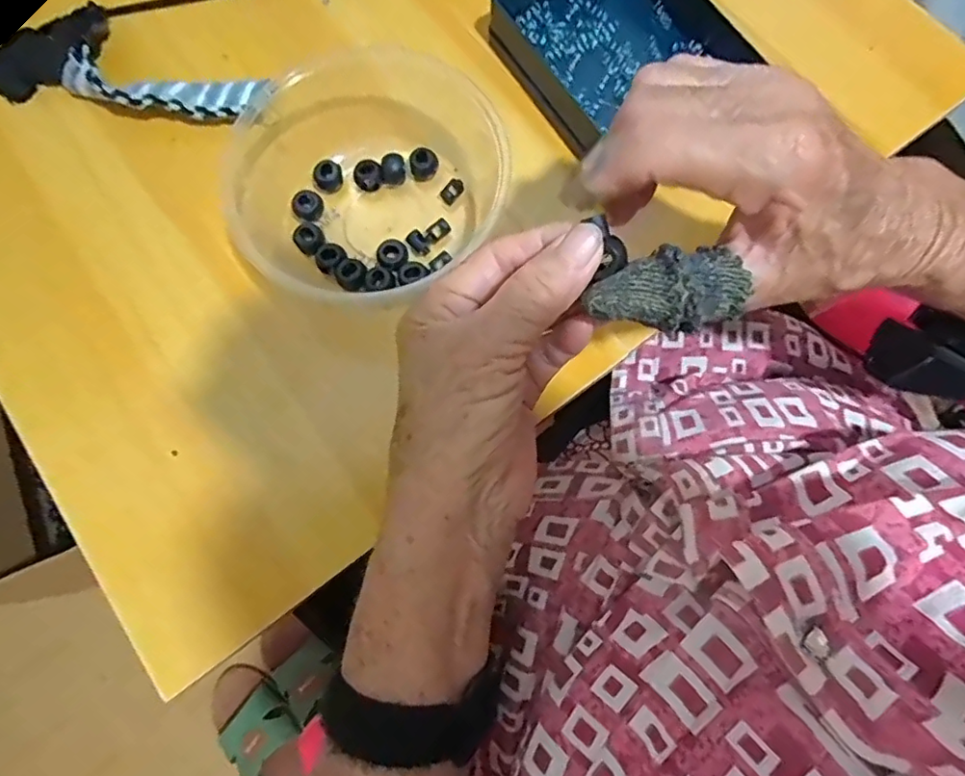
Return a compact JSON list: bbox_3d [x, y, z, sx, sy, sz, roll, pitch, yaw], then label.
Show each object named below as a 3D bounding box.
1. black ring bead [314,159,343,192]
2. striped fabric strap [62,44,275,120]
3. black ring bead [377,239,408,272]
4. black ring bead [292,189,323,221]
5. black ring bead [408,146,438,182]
[{"bbox_3d":[-0.092,-0.126,0.339,0.015,0.009,0.016,0,76,2],"label":"black ring bead"},{"bbox_3d":[-0.196,-0.183,0.349,0.127,0.029,0.031,5,77,3],"label":"striped fabric strap"},{"bbox_3d":[-0.051,-0.075,0.324,0.017,0.009,0.018,0,76,2],"label":"black ring bead"},{"bbox_3d":[-0.102,-0.106,0.333,0.017,0.011,0.016,0,76,2],"label":"black ring bead"},{"bbox_3d":[-0.035,-0.134,0.340,0.017,0.015,0.013,-12,76,-1],"label":"black ring bead"}]

